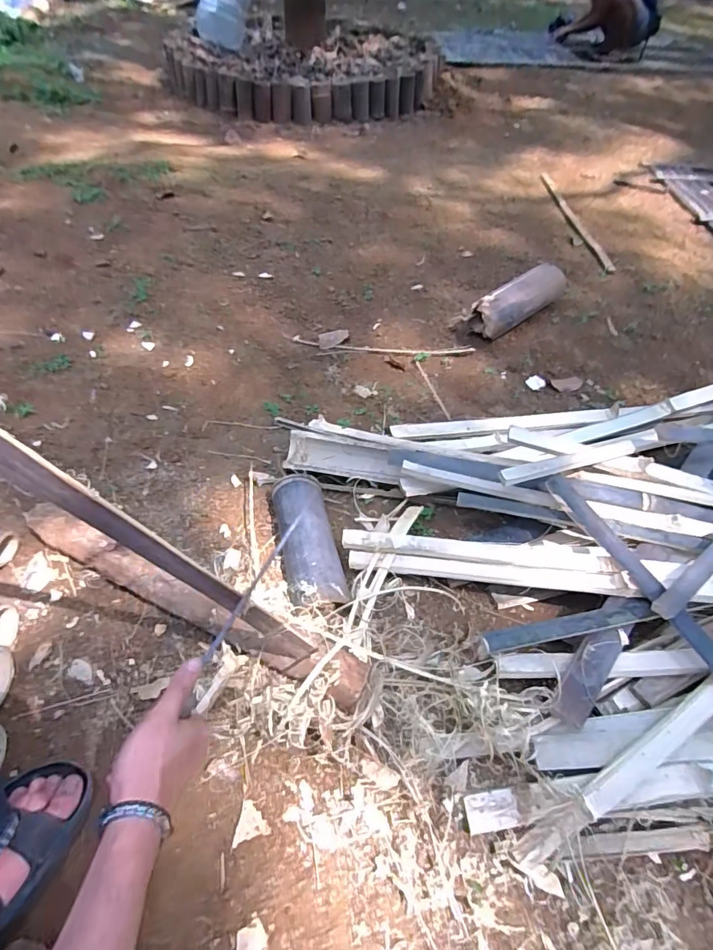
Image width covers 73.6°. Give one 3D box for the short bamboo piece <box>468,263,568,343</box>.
[{"bbox_3d":[0.423,-0.450,1.275,0.283,0.113,0.096,-28,58,-22],"label":"short bamboo piece"}]

